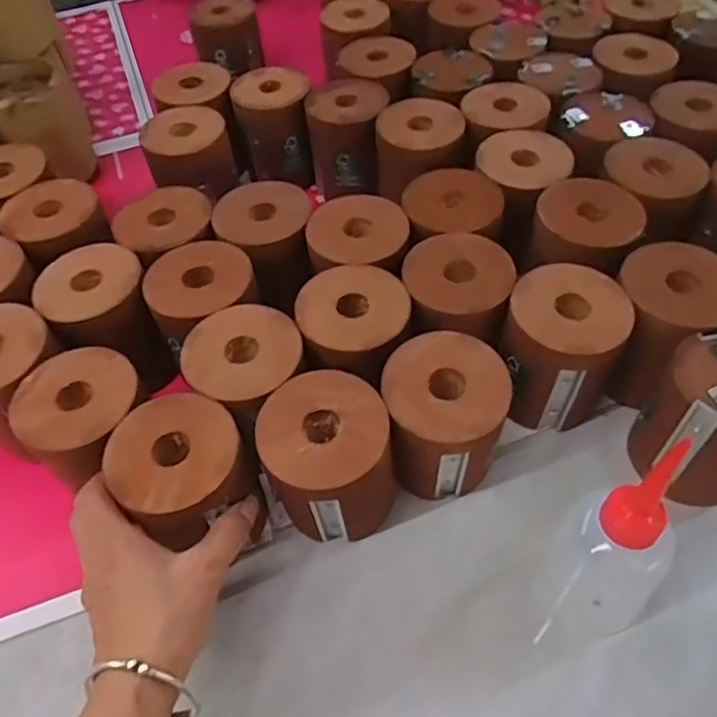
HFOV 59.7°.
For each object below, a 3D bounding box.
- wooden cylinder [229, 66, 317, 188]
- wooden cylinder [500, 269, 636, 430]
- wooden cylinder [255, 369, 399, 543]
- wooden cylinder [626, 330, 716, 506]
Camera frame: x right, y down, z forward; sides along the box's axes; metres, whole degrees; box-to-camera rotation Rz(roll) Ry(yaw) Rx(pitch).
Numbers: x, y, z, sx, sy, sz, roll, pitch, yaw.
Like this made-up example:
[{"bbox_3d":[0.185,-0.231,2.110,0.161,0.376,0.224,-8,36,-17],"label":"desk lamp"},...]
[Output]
[{"bbox_3d":[-0.083,-0.233,0.642,0.073,0.097,0.071,-5,52,1],"label":"wooden cylinder"},{"bbox_3d":[0.141,0.000,0.449,0.074,0.110,0.069,-2,52,3],"label":"wooden cylinder"},{"bbox_3d":[-0.017,0.074,0.405,0.075,0.109,0.078,-2,52,3],"label":"wooden cylinder"},{"bbox_3d":[0.229,0.044,0.412,0.075,0.103,0.077,-2,52,3],"label":"wooden cylinder"}]

